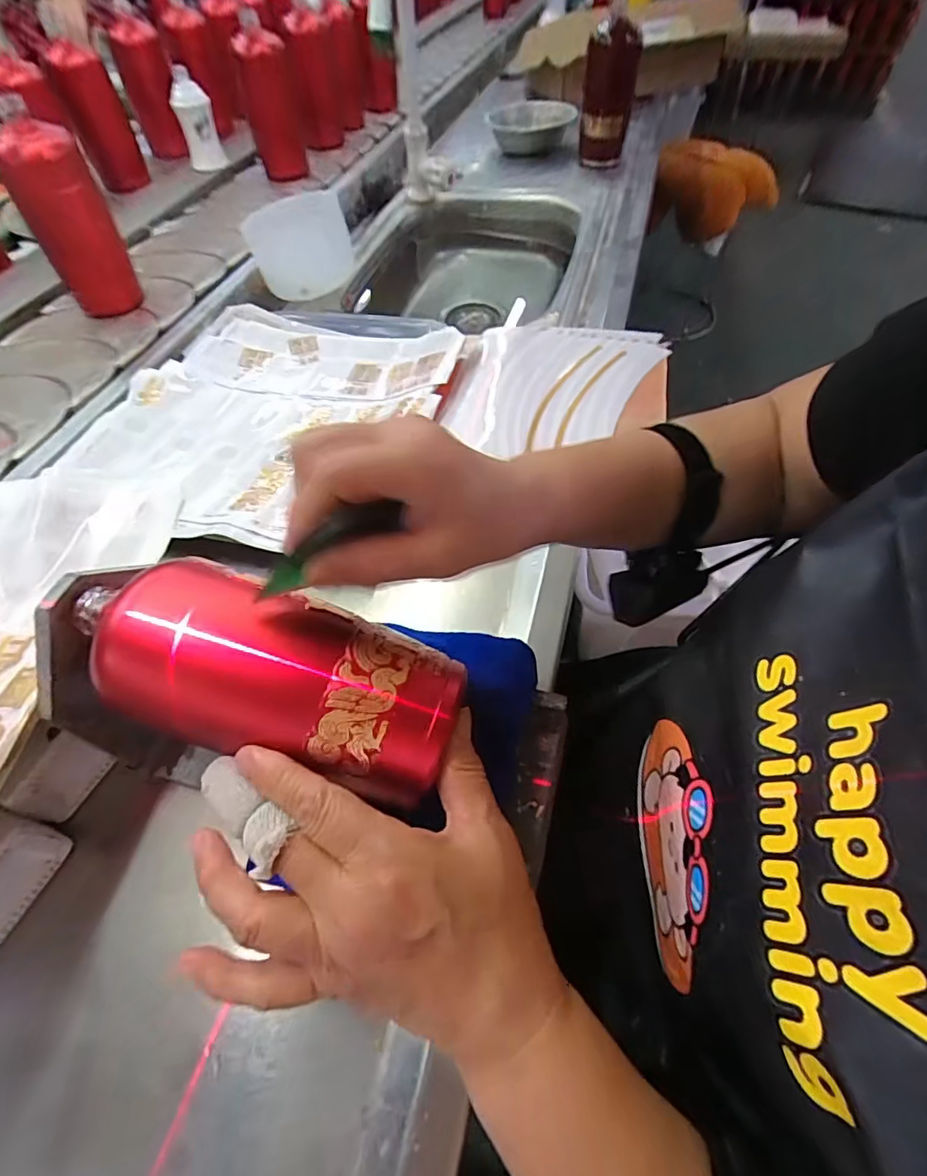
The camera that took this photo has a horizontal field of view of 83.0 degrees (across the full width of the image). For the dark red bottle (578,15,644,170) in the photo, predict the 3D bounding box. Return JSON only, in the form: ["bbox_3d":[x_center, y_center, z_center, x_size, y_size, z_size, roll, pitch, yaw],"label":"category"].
[{"bbox_3d":[0.249,-0.847,0.905,0.086,0.170,0.105,11,55,8],"label":"dark red bottle"}]

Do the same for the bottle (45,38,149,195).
[{"bbox_3d":[-0.604,-0.778,0.873,0.078,0.176,0.066,-20,57,-13],"label":"bottle"}]

